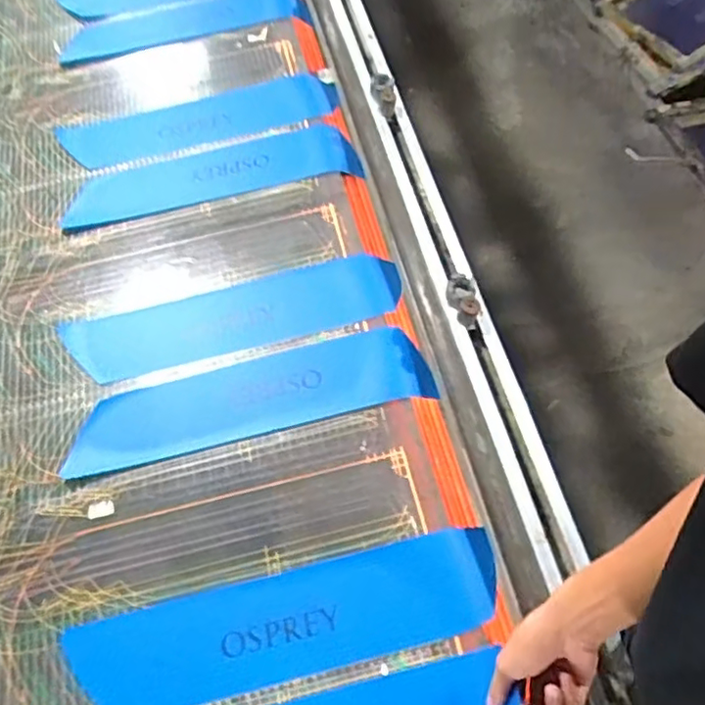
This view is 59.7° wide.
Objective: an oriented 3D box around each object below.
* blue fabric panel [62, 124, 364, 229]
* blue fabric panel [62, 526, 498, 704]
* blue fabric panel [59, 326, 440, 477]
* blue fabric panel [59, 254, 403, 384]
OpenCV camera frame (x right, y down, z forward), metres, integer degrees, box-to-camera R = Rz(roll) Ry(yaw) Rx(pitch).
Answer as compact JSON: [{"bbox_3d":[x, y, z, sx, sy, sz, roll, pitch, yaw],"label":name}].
[{"bbox_3d":[-0.220,-0.283,0.978,0.453,0.023,0.104,-15,62,-2],"label":"blue fabric panel"},{"bbox_3d":[-0.068,0.288,0.654,0.452,0.006,0.103,-14,62,-2],"label":"blue fabric panel"},{"bbox_3d":[-0.129,0.051,0.783,0.453,0.011,0.104,-14,62,-2],"label":"blue fabric panel"},{"bbox_3d":[-0.156,-0.048,0.850,0.453,0.016,0.119,-14,62,-6],"label":"blue fabric panel"}]

